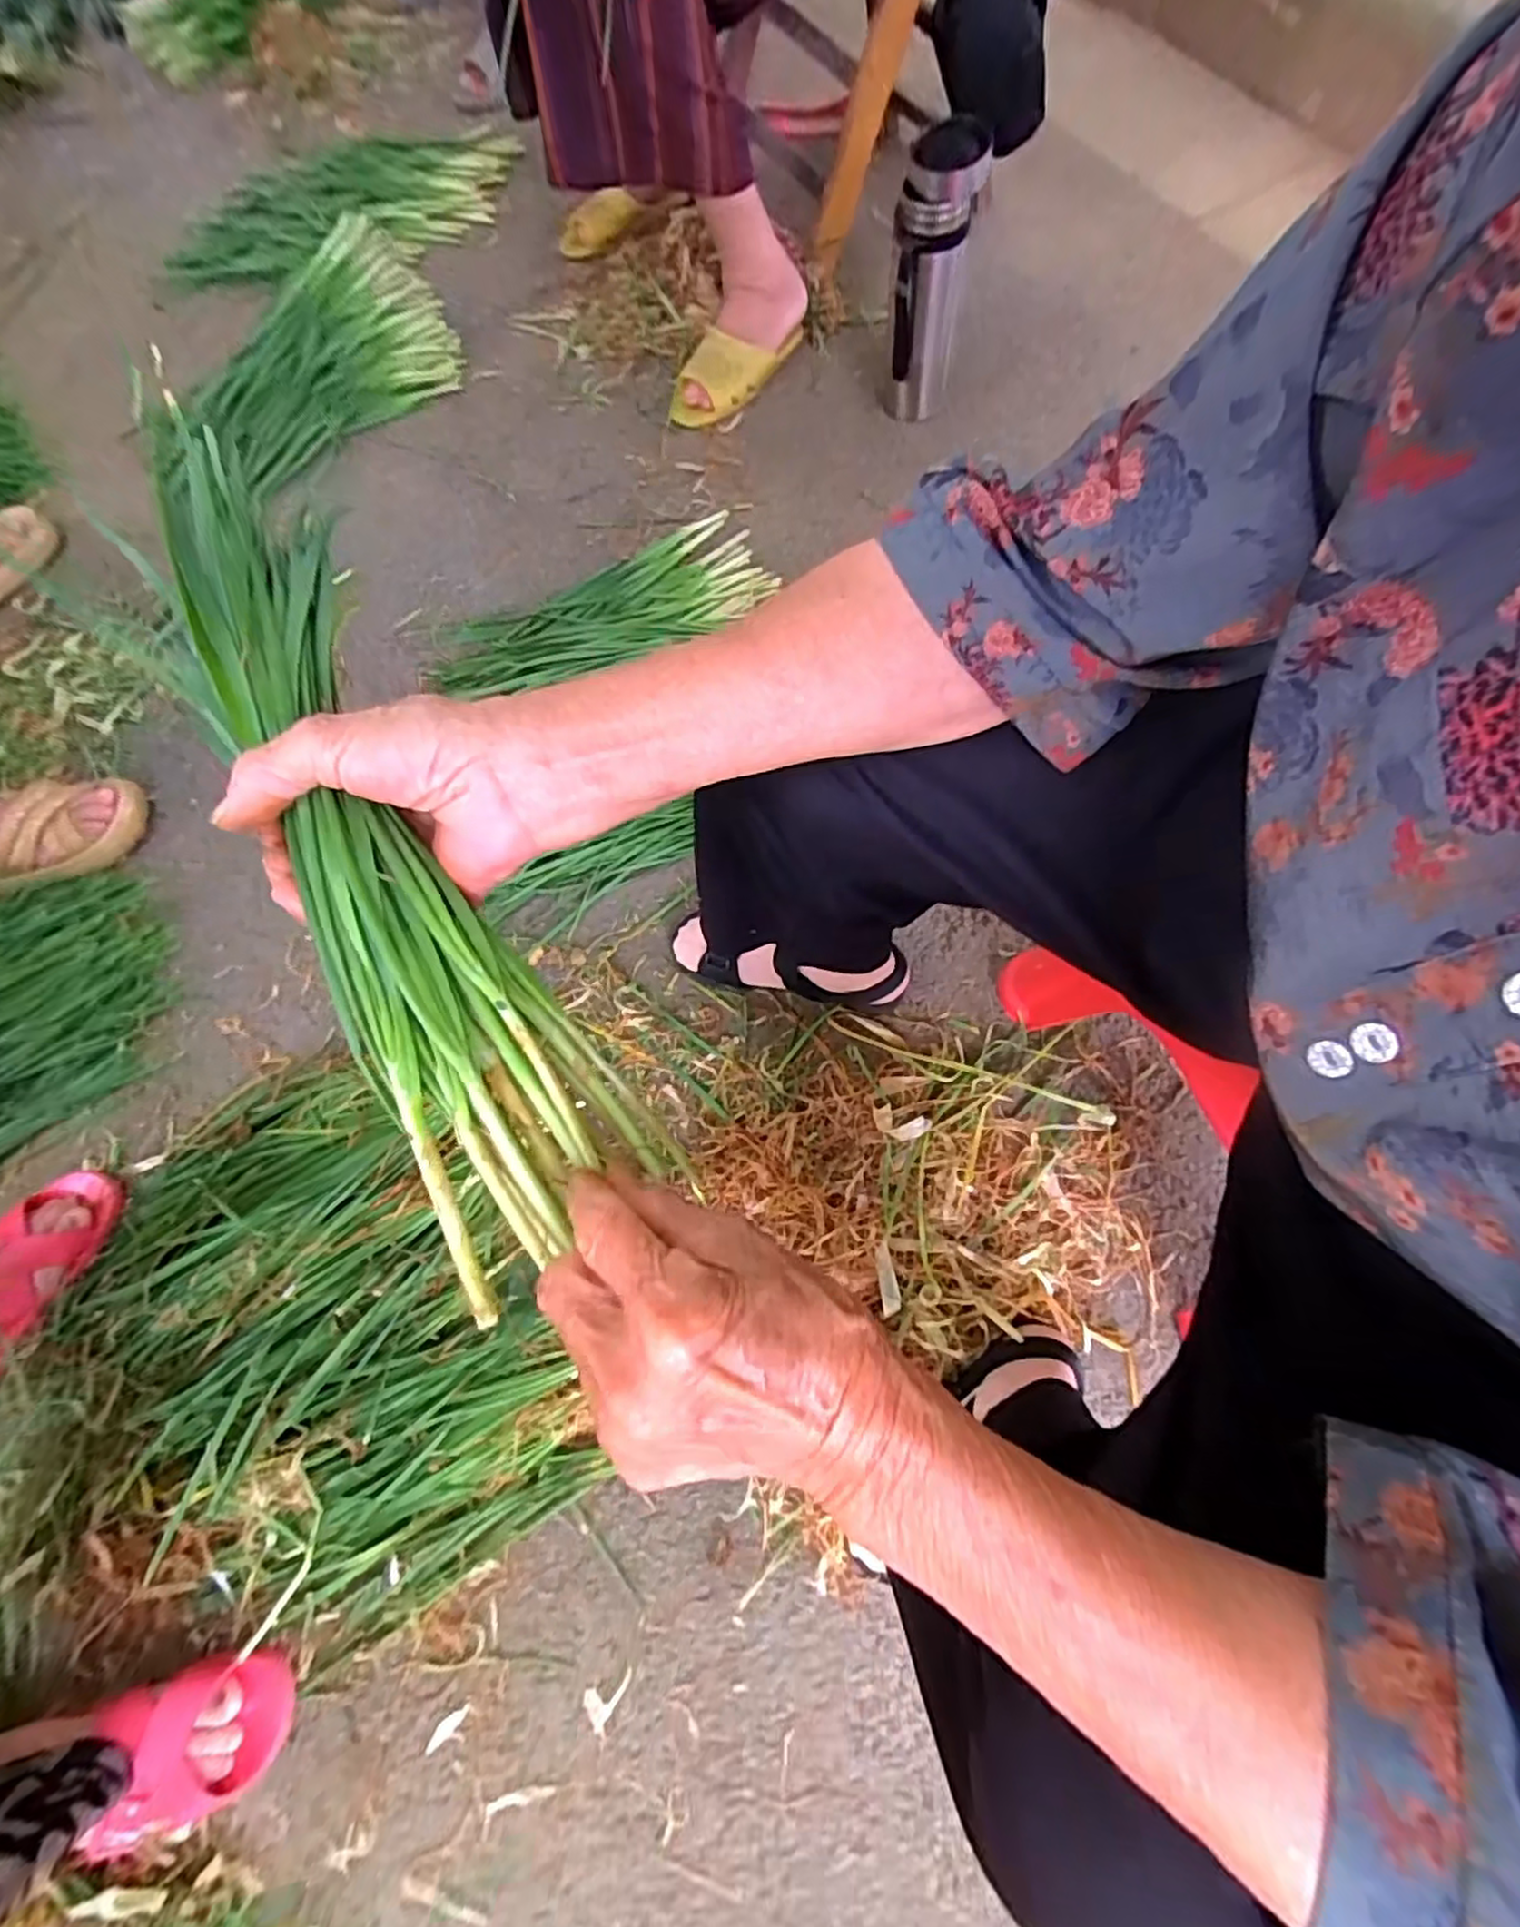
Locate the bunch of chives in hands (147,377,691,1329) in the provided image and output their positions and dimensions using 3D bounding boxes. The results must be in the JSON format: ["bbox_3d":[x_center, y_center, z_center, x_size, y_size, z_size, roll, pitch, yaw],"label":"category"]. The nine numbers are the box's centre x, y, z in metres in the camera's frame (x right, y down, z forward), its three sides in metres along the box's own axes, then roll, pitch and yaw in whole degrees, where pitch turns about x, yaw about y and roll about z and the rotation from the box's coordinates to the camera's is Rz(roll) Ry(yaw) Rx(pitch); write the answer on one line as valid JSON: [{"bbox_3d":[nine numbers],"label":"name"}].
[{"bbox_3d":[-0.155,-0.066,0.276,0.071,0.044,0.371,-29,78,-9],"label":"bunch of chives in hands"}]

